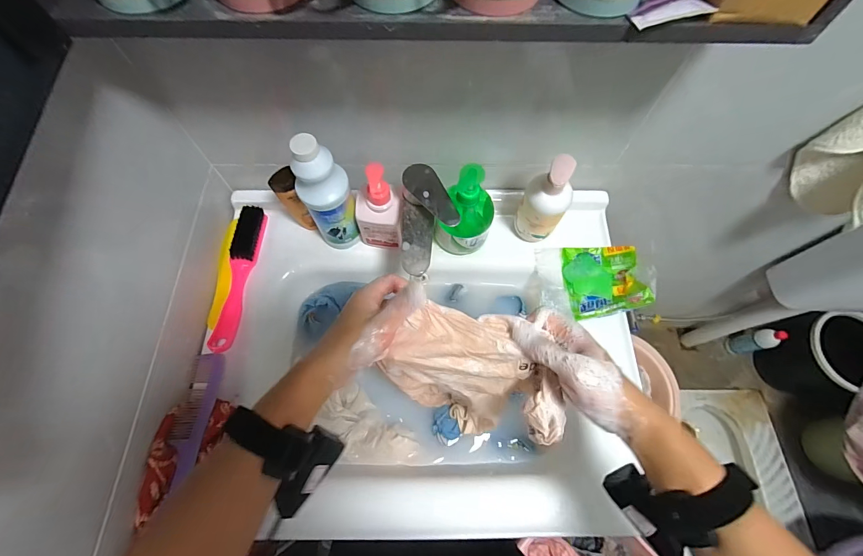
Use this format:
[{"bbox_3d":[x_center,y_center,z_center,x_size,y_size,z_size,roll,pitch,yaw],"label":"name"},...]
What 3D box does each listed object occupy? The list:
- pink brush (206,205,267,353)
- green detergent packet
[{"bbox_3d":[-0.282,-0.003,0.527,0.033,0.033,0.216,4,66,1],"label":"pink brush"},{"bbox_3d":[0.239,0.004,0.539,0.147,0.031,0.118,-9,58,12],"label":"green detergent packet"}]

